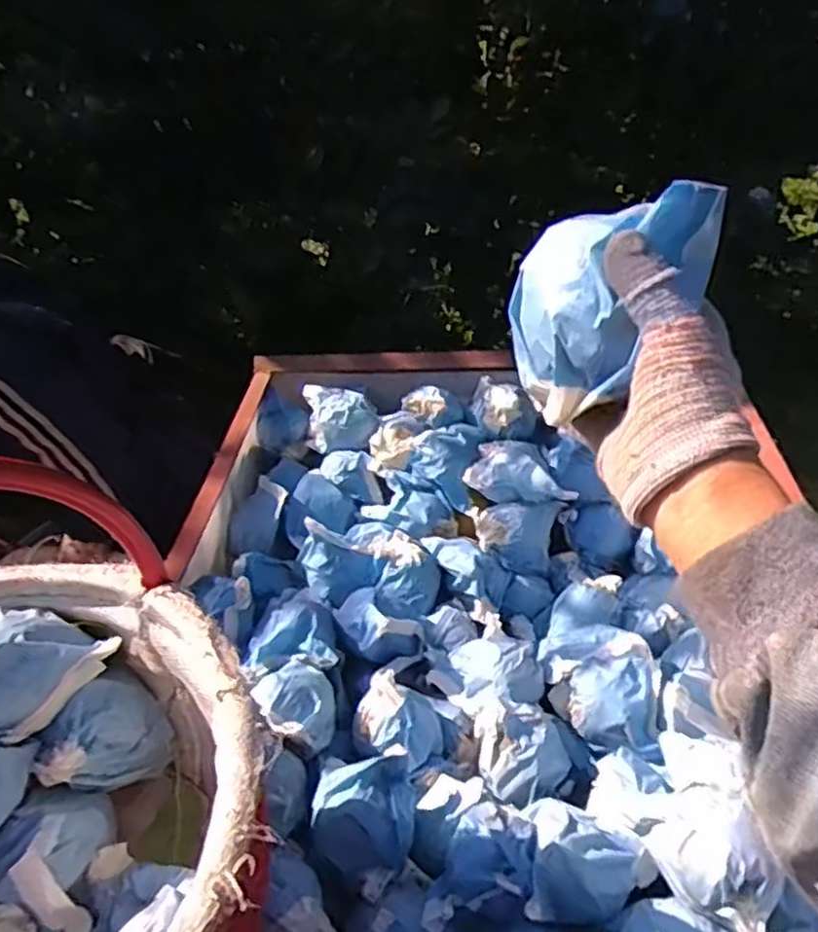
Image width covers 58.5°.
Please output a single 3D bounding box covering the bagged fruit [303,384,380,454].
[{"bbox_3d":[-0.111,-0.075,1.218,0.115,0.095,0.077,-8,36,-5],"label":"bagged fruit"}]

